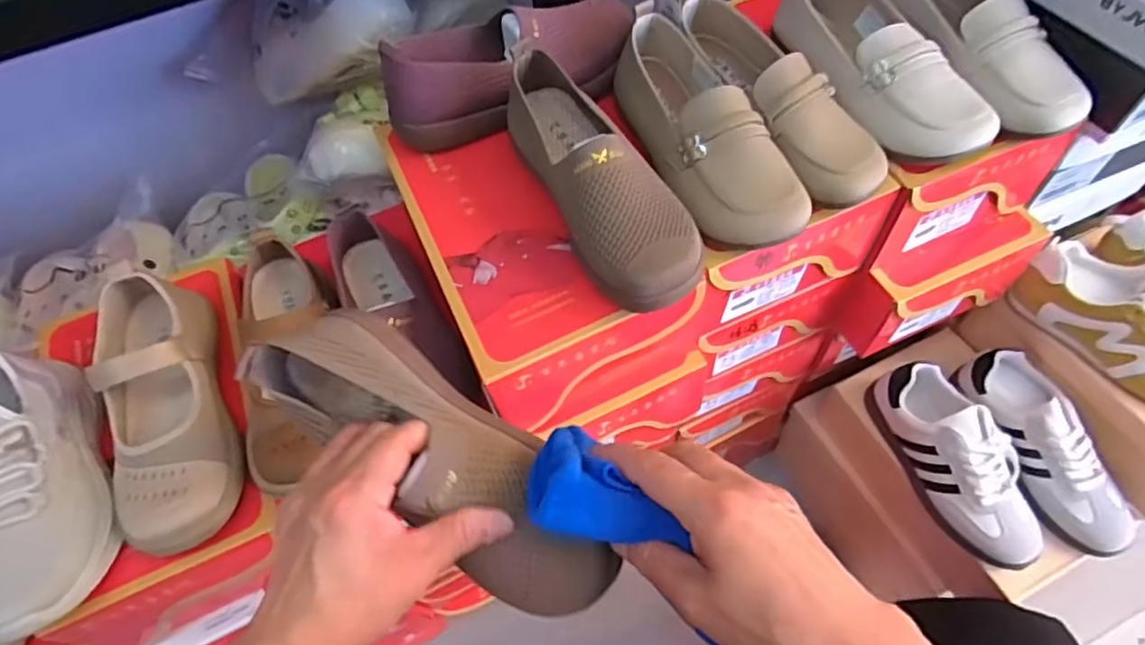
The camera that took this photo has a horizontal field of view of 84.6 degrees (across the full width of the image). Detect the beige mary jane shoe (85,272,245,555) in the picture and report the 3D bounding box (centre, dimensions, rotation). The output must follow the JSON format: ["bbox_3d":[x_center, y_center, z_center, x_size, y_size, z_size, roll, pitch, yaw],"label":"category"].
[{"bbox_3d":[-0.341,0.064,0.517,0.085,0.077,0.237,-24,59,-10],"label":"beige mary jane shoe"}]

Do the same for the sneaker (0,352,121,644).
[{"bbox_3d":[-0.424,0.115,0.473,0.081,0.103,0.216,-31,60,-14],"label":"sneaker"}]

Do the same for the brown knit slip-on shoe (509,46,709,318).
[{"bbox_3d":[0.016,-0.116,0.493,0.079,0.086,0.241,-23,59,-10],"label":"brown knit slip-on shoe"}]

